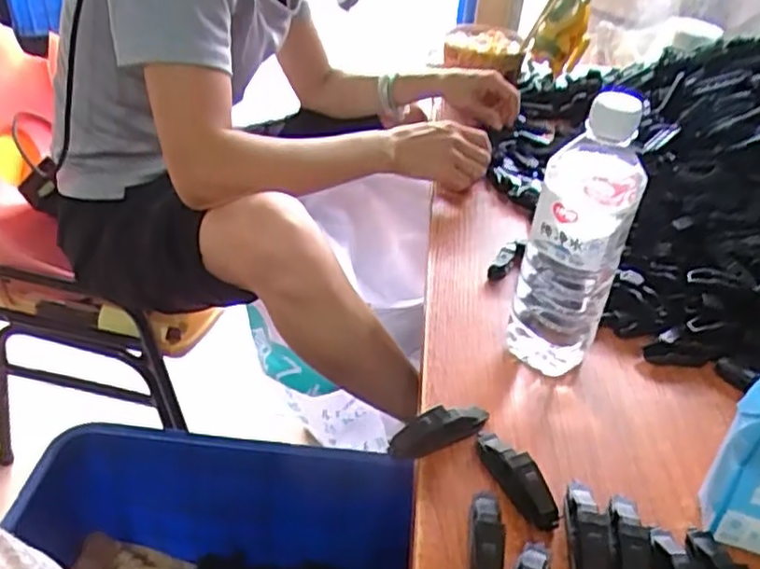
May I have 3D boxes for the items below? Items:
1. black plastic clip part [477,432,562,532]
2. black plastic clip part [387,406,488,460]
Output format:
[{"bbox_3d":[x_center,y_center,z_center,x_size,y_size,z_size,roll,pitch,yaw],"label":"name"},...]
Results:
[{"bbox_3d":[0.087,0.121,0.451,0.016,0.023,0.080,-13,38,-26],"label":"black plastic clip part"},{"bbox_3d":[0.043,0.098,0.477,0.081,0.024,0.020,-17,39,-29],"label":"black plastic clip part"}]

